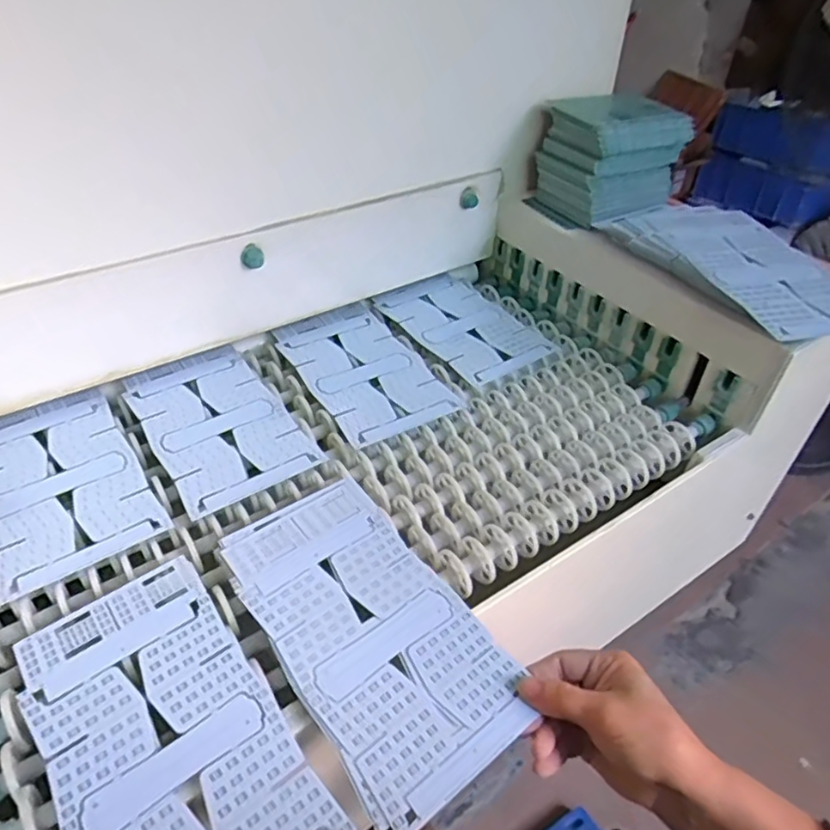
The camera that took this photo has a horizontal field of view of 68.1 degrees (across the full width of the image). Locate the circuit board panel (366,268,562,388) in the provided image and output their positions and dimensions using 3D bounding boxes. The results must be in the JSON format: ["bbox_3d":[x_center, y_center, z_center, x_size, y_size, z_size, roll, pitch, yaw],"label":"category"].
[{"bbox_3d":[0.063,-0.118,0.775,0.145,0.013,0.218,-24,49,-29],"label":"circuit board panel"}]

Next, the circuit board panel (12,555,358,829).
[{"bbox_3d":[-0.157,0.202,0.387,0.126,0.004,0.243,-26,49,-29],"label":"circuit board panel"}]

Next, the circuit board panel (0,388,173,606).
[{"bbox_3d":[-0.322,0.055,0.556,0.127,0.007,0.224,-23,46,-28],"label":"circuit board panel"}]

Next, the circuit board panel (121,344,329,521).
[{"bbox_3d":[-0.201,0.003,0.620,0.128,0.011,0.223,-23,48,-28],"label":"circuit board panel"}]

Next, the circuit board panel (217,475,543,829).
[{"bbox_3d":[-0.036,0.149,0.448,0.130,0.007,0.250,-24,49,-29],"label":"circuit board panel"}]

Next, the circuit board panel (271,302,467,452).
[{"bbox_3d":[-0.063,-0.057,0.699,0.132,0.011,0.235,-19,47,-25],"label":"circuit board panel"}]

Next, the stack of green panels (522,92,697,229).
[{"bbox_3d":[0.243,-0.321,0.782,0.140,0.130,0.136,-20,46,-22],"label":"stack of green panels"}]

